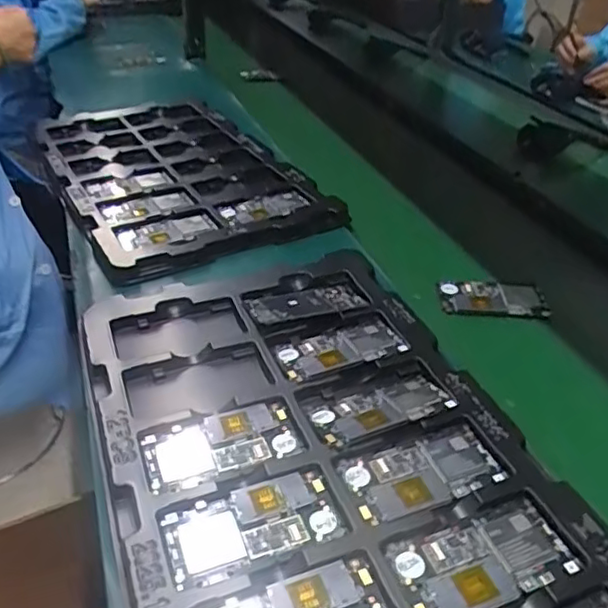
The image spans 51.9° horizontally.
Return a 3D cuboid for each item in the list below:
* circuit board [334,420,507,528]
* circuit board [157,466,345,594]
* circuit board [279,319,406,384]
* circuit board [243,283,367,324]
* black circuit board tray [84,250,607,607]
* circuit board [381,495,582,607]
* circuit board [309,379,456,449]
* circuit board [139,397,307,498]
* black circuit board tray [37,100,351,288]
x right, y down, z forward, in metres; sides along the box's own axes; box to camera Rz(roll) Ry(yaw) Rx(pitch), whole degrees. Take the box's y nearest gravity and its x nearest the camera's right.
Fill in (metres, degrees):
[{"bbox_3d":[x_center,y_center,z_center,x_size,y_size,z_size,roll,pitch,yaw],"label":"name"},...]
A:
[{"bbox_3d":[0.095,0.135,0.503,0.125,0.006,0.064,-11,36,-19],"label":"circuit board"},{"bbox_3d":[-0.037,0.162,0.460,0.126,0.005,0.067,-12,37,-20],"label":"circuit board"},{"bbox_3d":[0.035,0.044,0.619,0.122,0.006,0.054,-12,37,-20],"label":"circuit board"},{"bbox_3d":[0.002,-0.002,0.676,0.125,0.006,0.048,-8,37,-16],"label":"circuit board"},{"bbox_3d":[0.019,0.128,0.510,0.322,0.021,0.542,-11,36,-19],"label":"black circuit board tray"},{"bbox_3d":[0.125,0.180,0.440,0.122,0.008,0.066,-11,36,-19],"label":"circuit board"},{"bbox_3d":[0.067,0.091,0.552,0.123,0.004,0.055,-13,37,-21],"label":"circuit board"},{"bbox_3d":[-0.068,0.116,0.521,0.127,0.006,0.067,-12,37,-20],"label":"circuit board"},{"bbox_3d":[-0.208,-0.217,0.990,0.345,0.038,0.602,-16,38,-25],"label":"black circuit board tray"}]

